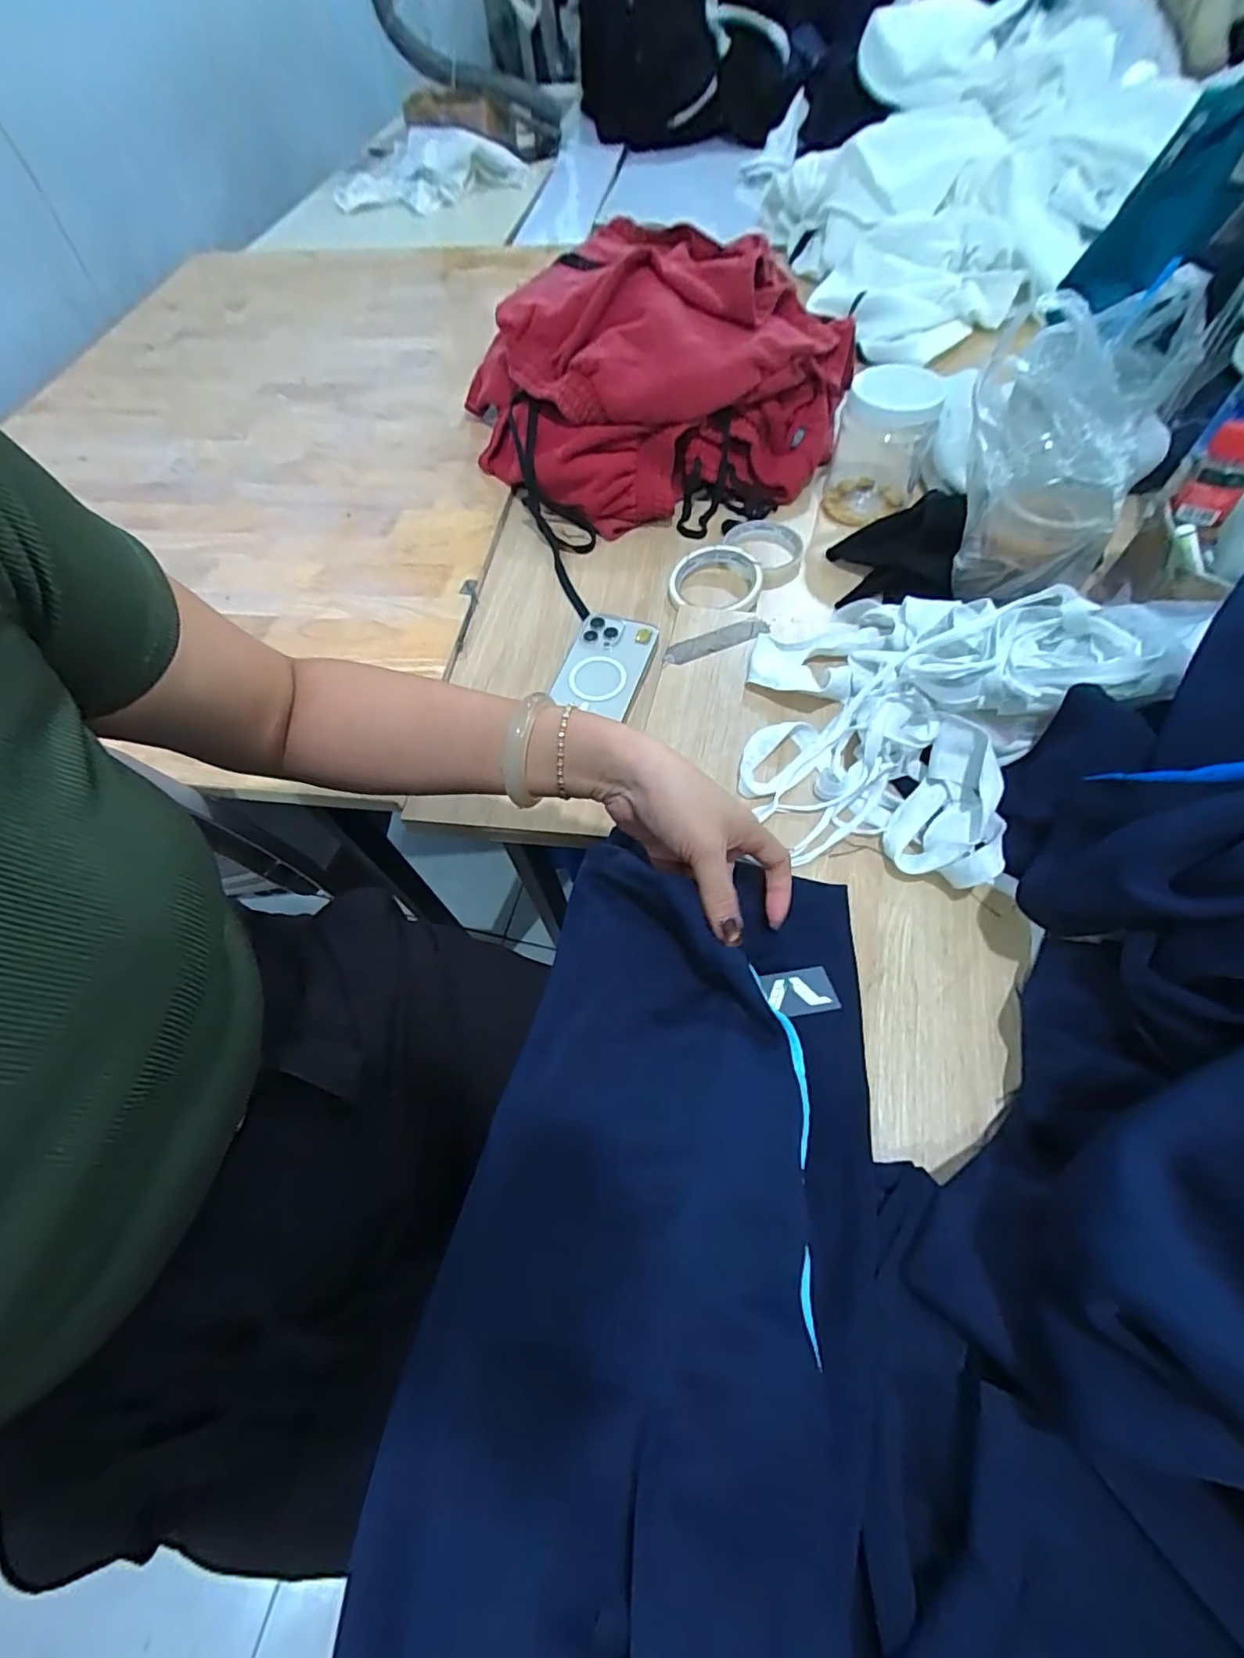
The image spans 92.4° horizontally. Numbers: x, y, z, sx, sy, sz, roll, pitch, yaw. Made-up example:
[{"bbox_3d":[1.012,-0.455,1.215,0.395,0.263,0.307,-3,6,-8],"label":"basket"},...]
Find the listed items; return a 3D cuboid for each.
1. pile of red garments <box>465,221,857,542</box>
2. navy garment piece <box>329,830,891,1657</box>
[{"bbox_3d":[0.025,-0.535,0.697,0.367,0.158,0.390,-34,64,-14],"label":"pile of red garments"},{"bbox_3d":[0.018,0.179,0.281,0.202,0.127,0.424,11,62,10],"label":"navy garment piece"}]

